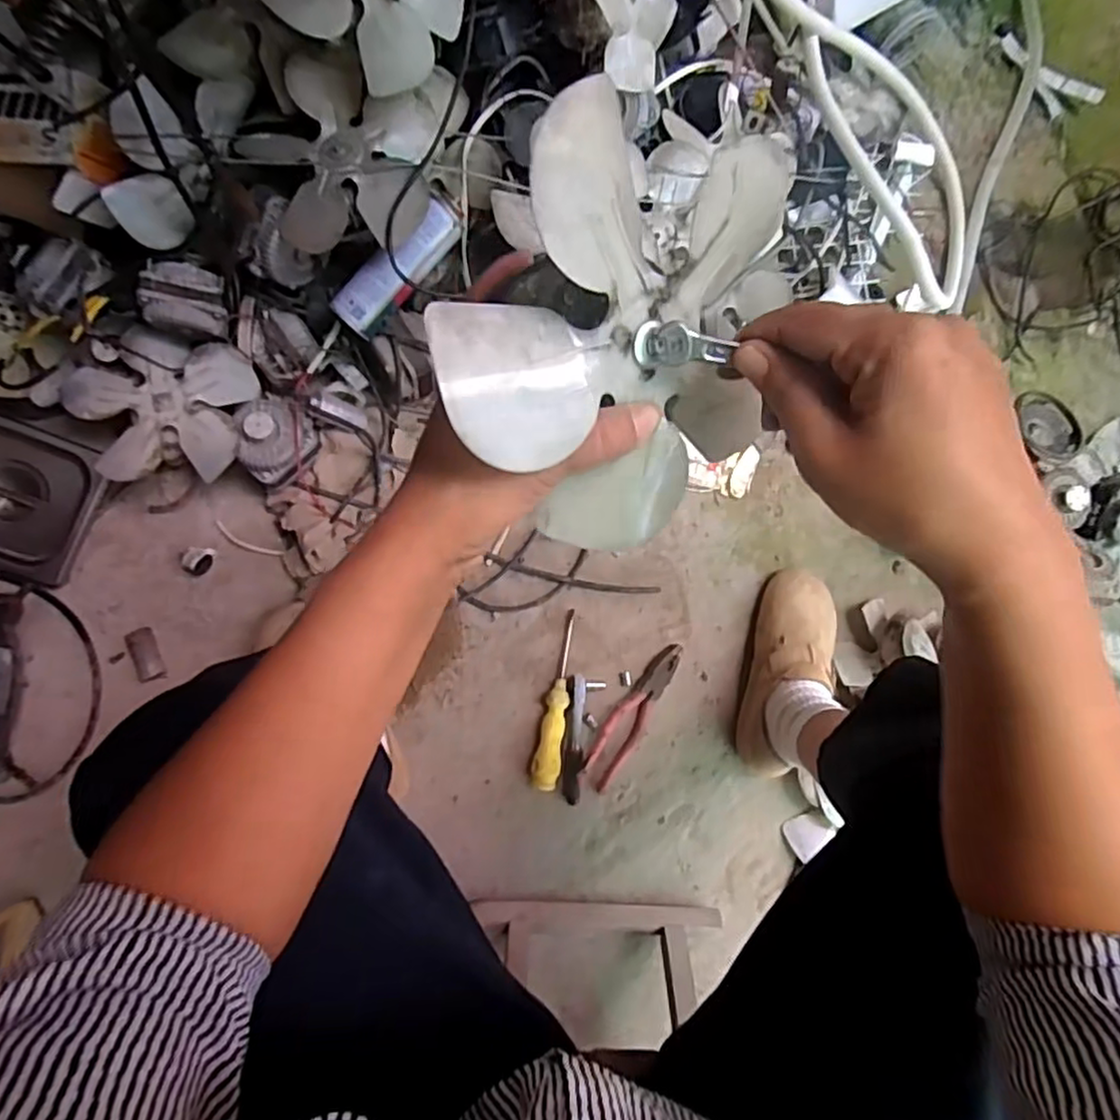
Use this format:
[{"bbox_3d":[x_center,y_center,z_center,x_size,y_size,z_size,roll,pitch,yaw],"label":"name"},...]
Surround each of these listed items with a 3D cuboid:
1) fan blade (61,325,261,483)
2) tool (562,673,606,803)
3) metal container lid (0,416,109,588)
[{"bbox_3d":[-0.420,-0.160,0.701,0.167,0.025,0.159,14,82,-5],"label":"fan blade"},{"bbox_3d":[0.028,0.206,0.768,0.043,0.020,0.141,4,83,-6],"label":"tool"},{"bbox_3d":[-0.603,-0.070,0.726,0.174,0.034,0.155,19,81,-4],"label":"metal container lid"}]

